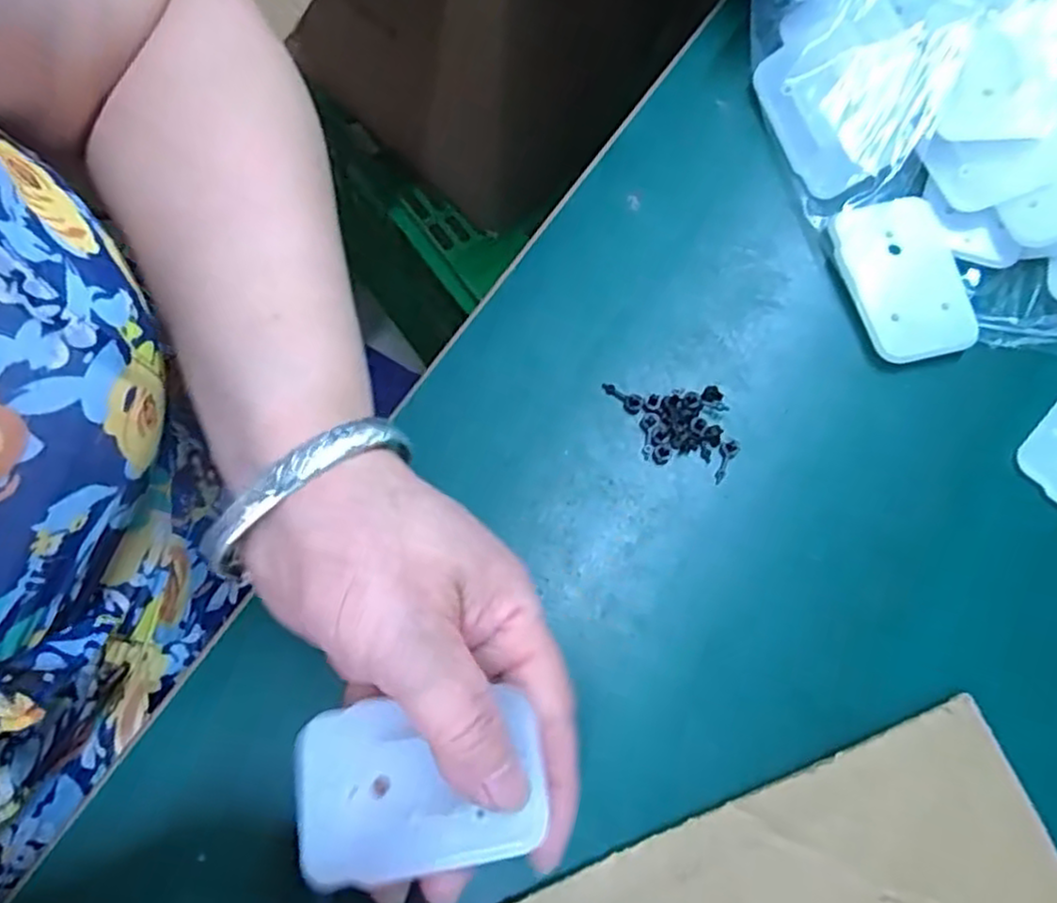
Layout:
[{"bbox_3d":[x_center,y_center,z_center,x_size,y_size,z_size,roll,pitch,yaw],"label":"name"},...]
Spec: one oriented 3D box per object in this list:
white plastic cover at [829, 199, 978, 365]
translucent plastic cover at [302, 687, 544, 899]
[{"bbox_3d":[0.153,-0.069,0.292,0.044,0.012,0.066,-9,74,-6],"label":"white plastic cover"},{"bbox_3d":[-0.031,0.092,0.200,0.069,0.013,0.045,-12,73,-2],"label":"translucent plastic cover"}]

